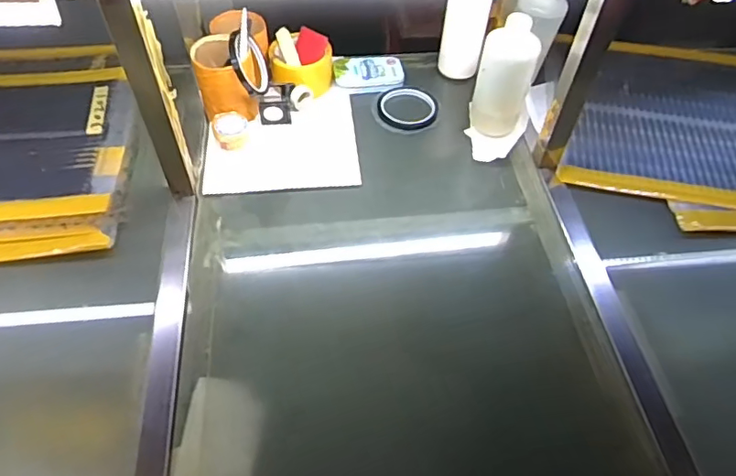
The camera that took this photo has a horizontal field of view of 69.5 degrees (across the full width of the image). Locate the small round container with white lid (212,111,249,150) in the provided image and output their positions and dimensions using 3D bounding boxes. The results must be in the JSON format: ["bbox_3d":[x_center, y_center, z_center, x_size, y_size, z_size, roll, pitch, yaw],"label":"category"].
[{"bbox_3d":[-0.194,-0.152,0.753,0.047,0.028,0.058,-10,53,-10],"label":"small round container with white lid"}]

